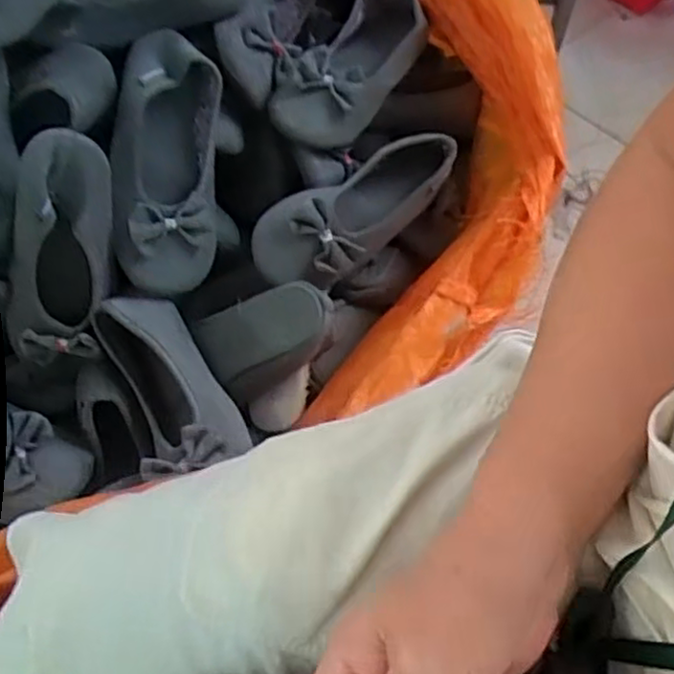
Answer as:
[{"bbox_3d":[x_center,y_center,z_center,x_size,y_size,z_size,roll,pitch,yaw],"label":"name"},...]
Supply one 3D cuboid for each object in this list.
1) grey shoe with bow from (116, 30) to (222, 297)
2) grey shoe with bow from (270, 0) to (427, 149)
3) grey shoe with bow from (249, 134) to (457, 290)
[{"bbox_3d":[-0.153,-0.162,0.645,0.087,0.064,0.240,1,83,3],"label":"grey shoe with bow"},{"bbox_3d":[0.019,-0.288,0.726,0.094,0.050,0.232,28,66,16],"label":"grey shoe with bow"},{"bbox_3d":[0.019,-0.127,0.681,0.221,0.064,0.082,-38,67,-17],"label":"grey shoe with bow"}]

